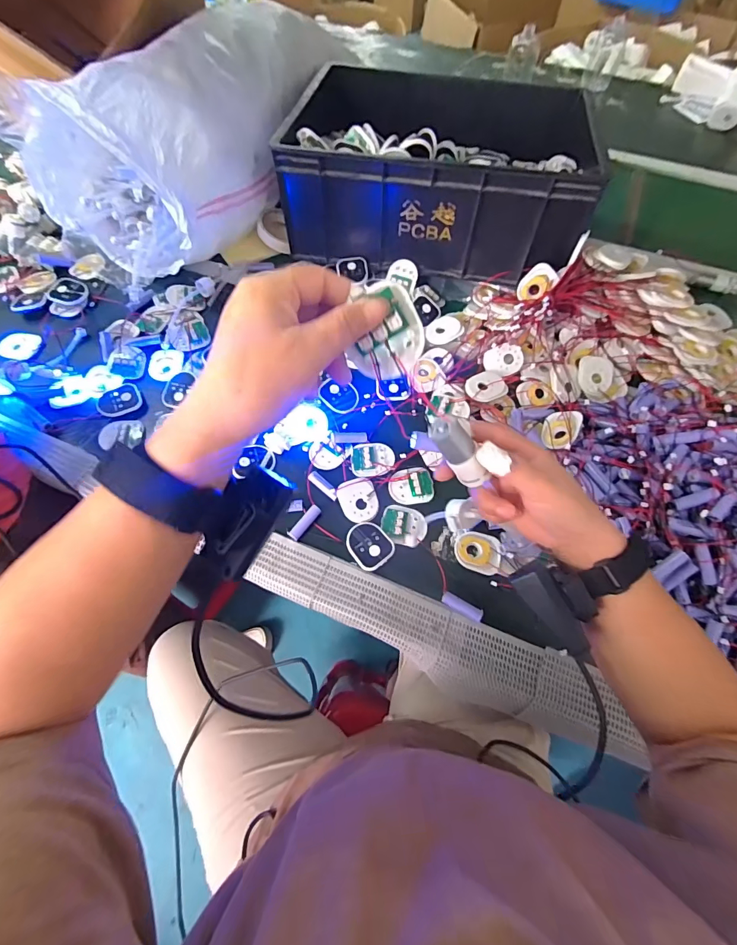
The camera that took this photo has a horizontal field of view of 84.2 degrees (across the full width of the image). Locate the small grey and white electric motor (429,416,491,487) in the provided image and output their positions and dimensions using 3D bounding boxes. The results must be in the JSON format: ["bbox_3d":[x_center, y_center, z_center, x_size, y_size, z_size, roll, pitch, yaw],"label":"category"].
[{"bbox_3d":[0.068,-0.015,0.305,0.021,0.019,0.061,-48,118,-21],"label":"small grey and white electric motor"}]

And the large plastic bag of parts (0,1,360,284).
[{"bbox_3d":[-0.246,-0.586,0.691,0.264,0.203,0.572,33,68,14],"label":"large plastic bag of parts"}]

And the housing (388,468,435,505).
[{"bbox_3d":[0.057,0.018,0.545,0.058,0.011,0.047,-3,64,-2],"label":"housing"}]

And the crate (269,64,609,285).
[{"bbox_3d":[0.118,-0.519,0.687,0.456,0.153,0.355,11,64,5],"label":"crate"}]

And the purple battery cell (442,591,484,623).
[{"bbox_3d":[0.110,0.159,0.480,0.049,0.013,0.017,24,66,11],"label":"purple battery cell"}]

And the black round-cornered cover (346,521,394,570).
[{"bbox_3d":[0.000,0.091,0.509,0.049,0.011,0.057,-38,70,-18],"label":"black round-cornered cover"}]

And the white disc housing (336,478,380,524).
[{"bbox_3d":[-0.012,0.035,0.529,0.046,0.008,0.056,-19,65,-10],"label":"white disc housing"}]

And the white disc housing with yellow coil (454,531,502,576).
[{"bbox_3d":[0.136,0.100,0.509,0.057,0.012,0.050,13,64,6],"label":"white disc housing with yellow coil"}]

